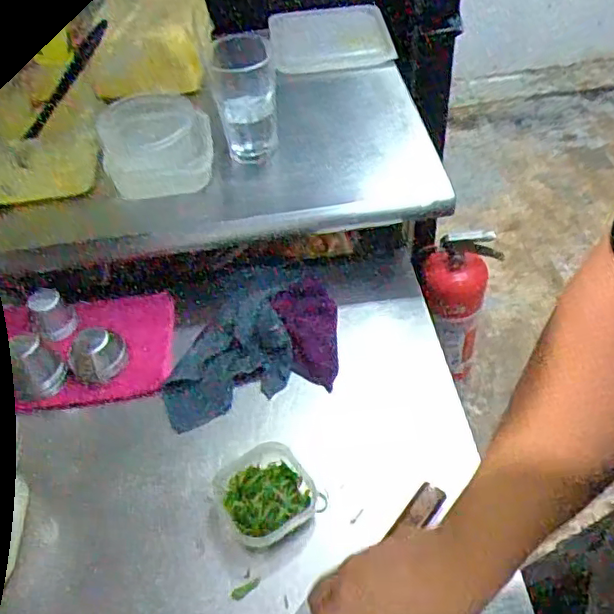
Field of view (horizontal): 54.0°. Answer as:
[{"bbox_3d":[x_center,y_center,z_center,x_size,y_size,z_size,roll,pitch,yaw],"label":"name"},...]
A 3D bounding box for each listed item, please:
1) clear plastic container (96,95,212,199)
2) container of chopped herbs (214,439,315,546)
[{"bbox_3d":[-0.182,-0.197,0.738,0.124,0.069,0.132,-7,47,-1],"label":"clear plastic container"},{"bbox_3d":[-0.041,0.179,0.577,0.087,0.033,0.095,-19,50,-17],"label":"container of chopped herbs"}]

